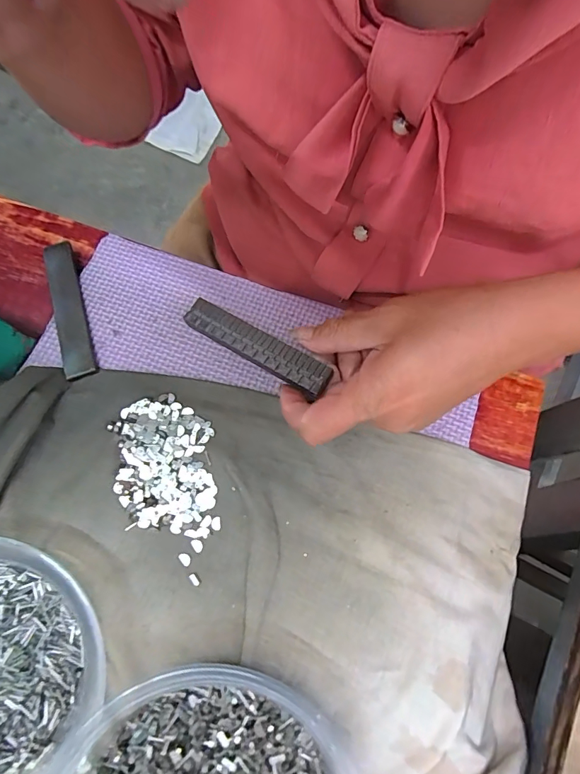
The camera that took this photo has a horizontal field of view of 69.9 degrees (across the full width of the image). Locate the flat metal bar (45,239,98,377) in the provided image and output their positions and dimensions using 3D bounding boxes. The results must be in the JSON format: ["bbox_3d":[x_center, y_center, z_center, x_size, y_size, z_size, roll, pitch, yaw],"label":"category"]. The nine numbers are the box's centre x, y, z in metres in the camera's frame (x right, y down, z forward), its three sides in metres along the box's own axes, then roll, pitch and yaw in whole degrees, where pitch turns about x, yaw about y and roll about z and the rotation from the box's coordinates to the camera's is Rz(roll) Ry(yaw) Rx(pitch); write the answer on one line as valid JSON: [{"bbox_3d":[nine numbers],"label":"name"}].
[{"bbox_3d":[-0.140,-0.050,0.261,0.019,0.005,0.097,-16,73,-10],"label":"flat metal bar"}]

